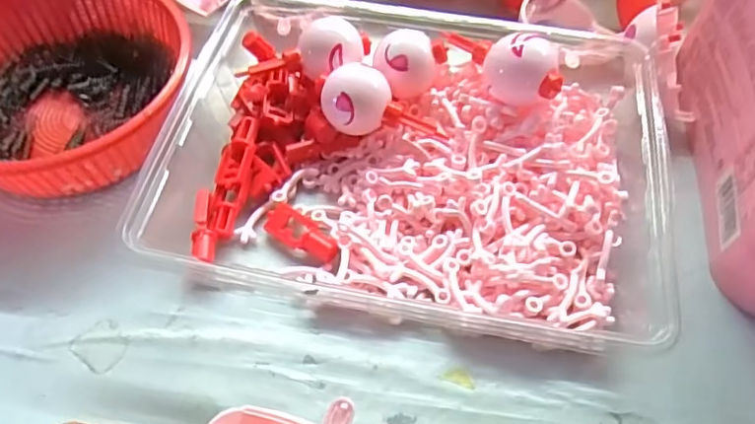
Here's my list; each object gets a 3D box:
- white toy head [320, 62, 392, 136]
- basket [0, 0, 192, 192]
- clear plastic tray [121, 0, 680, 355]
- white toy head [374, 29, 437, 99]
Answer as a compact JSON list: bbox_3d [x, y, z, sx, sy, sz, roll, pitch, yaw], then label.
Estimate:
[{"bbox_3d":[-0.010,-0.052,0.283,0.033,0.033,0.030,-1,57,-1],"label":"white toy head"},{"bbox_3d":[-0.165,-0.068,0.299,0.132,0.048,0.137,0,57,-1],"label":"basket"},{"bbox_3d":[0.017,-0.037,0.277,0.240,0.039,0.179,8,64,4],"label":"clear plastic tray"},{"bbox_3d":[0.014,-0.075,0.294,0.030,0.024,0.031,4,57,1],"label":"white toy head"}]

